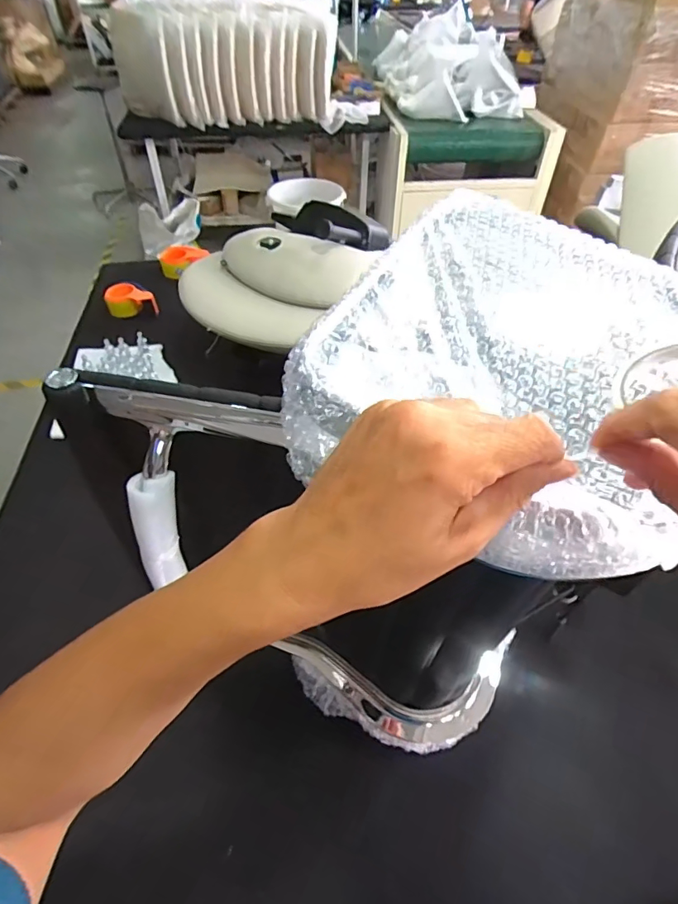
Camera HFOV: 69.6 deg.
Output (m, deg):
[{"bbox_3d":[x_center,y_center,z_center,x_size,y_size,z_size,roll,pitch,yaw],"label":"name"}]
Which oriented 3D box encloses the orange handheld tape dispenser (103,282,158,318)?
[{"bbox_3d":[-0.582,-0.421,1.355,0.122,0.076,0.103,-23,52,-21],"label":"orange handheld tape dispenser"}]

